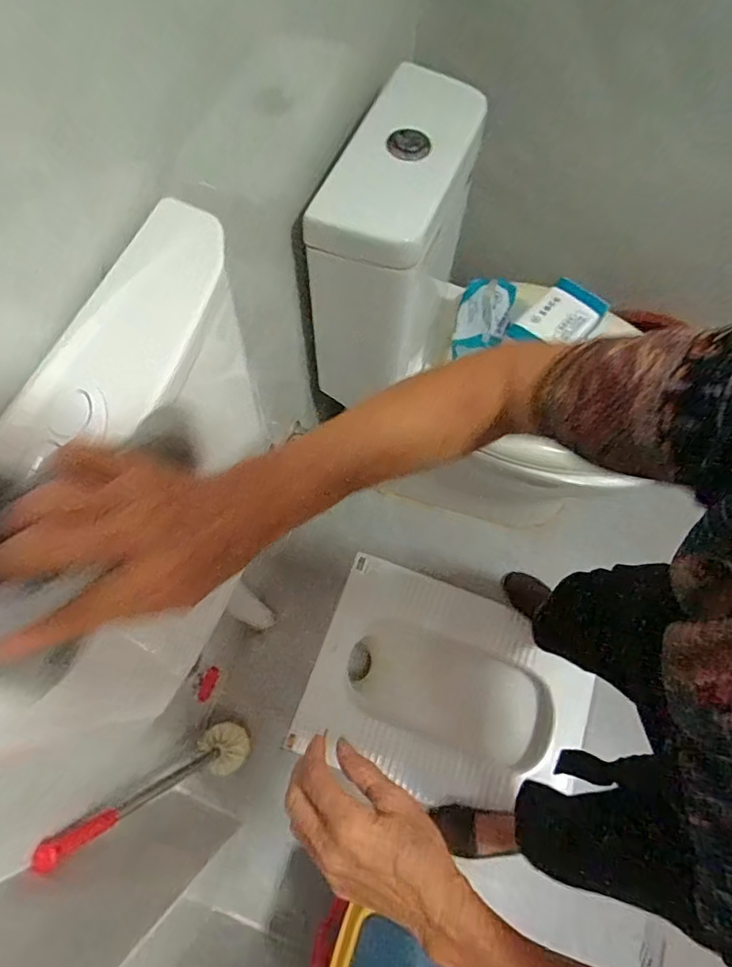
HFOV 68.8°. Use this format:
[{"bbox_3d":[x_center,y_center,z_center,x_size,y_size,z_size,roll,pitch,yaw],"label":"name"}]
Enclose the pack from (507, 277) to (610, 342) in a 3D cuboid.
[{"bbox_3d":[0.300,-0.258,0.822,0.088,0.020,0.153,43,72,14],"label":"pack"}]

